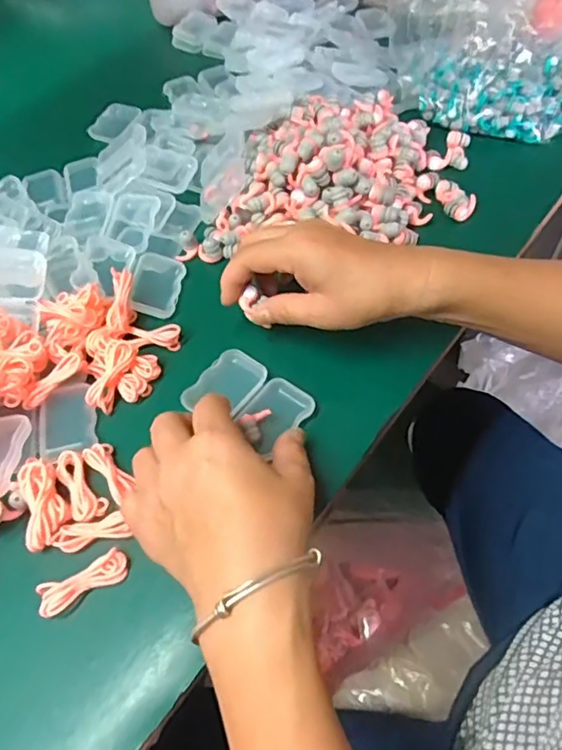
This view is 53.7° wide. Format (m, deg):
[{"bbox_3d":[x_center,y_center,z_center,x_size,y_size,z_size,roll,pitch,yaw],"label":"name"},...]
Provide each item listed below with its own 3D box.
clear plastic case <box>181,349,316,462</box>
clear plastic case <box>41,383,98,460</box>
[{"bbox_3d":[-0.020,0.017,0.366,0.073,0.010,0.052,30,63,18],"label":"clear plastic case"},{"bbox_3d":[-0.140,0.029,0.364,0.034,0.011,0.054,-12,56,-4],"label":"clear plastic case"}]

